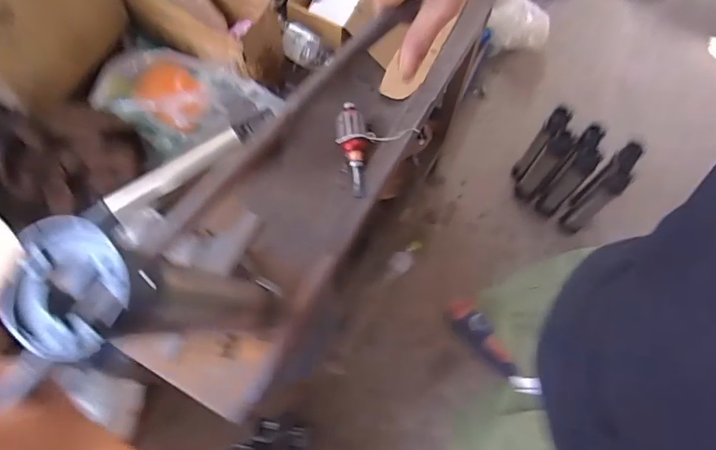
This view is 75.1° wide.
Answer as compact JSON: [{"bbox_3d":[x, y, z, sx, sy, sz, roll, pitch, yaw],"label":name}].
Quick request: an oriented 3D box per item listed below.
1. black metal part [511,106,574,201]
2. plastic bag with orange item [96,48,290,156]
[{"bbox_3d":[0.580,-0.213,1.471,0.113,0.355,0.087,40,73,13],"label":"black metal part"},{"bbox_3d":[-0.276,-0.209,0.788,0.282,0.112,0.136,2,69,0],"label":"plastic bag with orange item"}]

